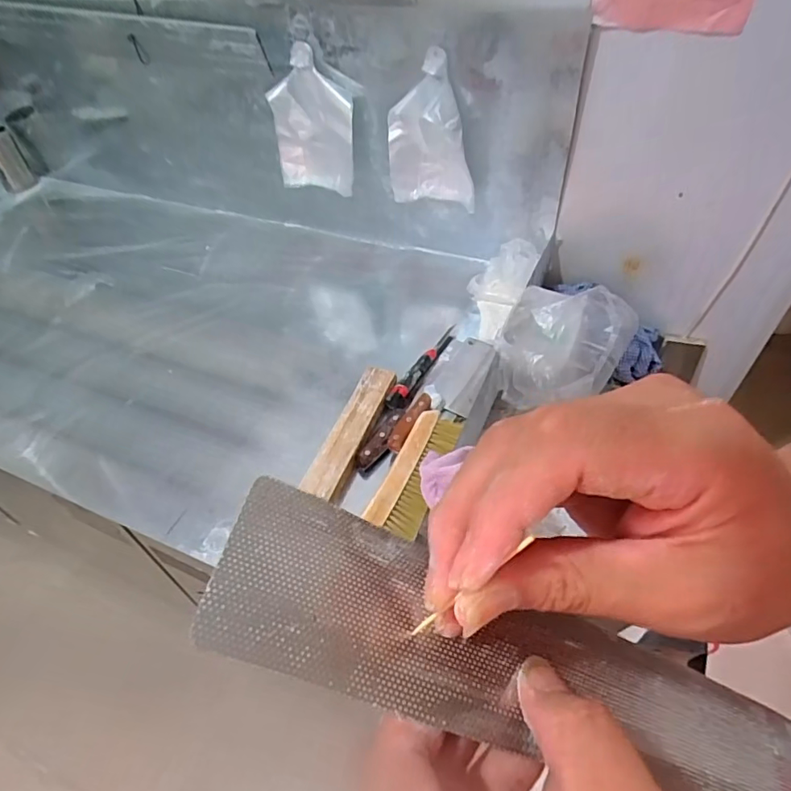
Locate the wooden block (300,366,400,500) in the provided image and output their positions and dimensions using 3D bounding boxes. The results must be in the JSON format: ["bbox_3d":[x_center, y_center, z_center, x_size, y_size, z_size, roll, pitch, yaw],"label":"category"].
[{"bbox_3d":[-0.070,0.060,0.820,0.055,0.036,0.274,15,50,17],"label":"wooden block"}]

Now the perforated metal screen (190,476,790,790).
[{"bbox_3d":[0.076,0.114,0.201,0.298,0.014,0.058,26,47,-15],"label":"perforated metal screen"}]

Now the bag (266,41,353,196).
[{"bbox_3d":[-0.167,-0.538,1.031,0.178,0.258,0.033,11,50,14],"label":"bag"}]

